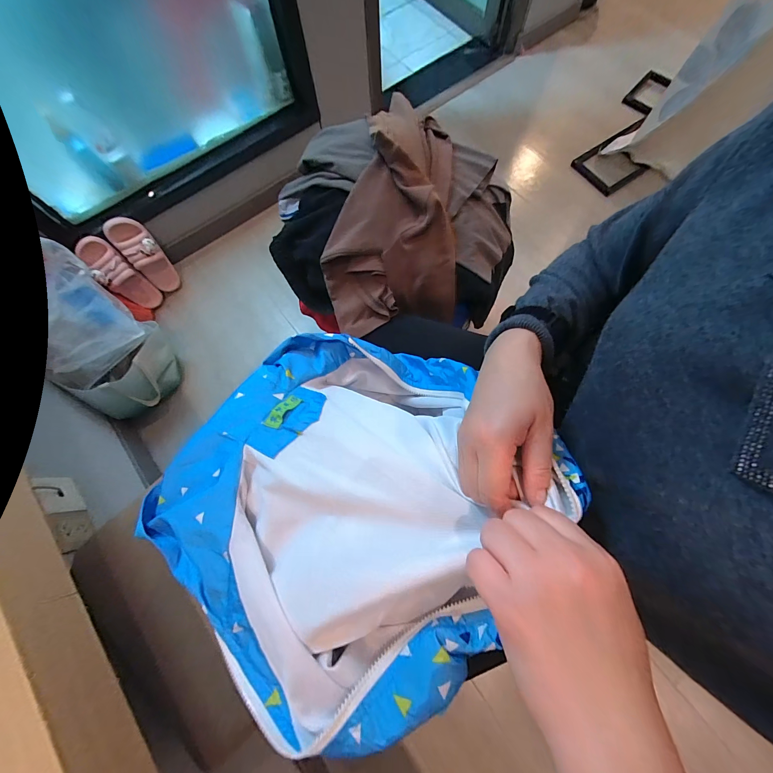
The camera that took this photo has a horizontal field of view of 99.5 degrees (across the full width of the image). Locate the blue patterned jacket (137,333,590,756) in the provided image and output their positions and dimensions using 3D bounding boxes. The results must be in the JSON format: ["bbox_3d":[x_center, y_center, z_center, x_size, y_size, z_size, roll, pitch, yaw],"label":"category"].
[{"bbox_3d":[-0.041,0.092,0.333,0.313,0.190,0.345,42,79,9],"label":"blue patterned jacket"}]

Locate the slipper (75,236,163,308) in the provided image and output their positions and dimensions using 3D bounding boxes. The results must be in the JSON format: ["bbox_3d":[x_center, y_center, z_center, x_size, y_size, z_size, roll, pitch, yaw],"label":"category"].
[{"bbox_3d":[-0.808,-0.334,1.002,0.092,0.241,0.080,-47,50,-11],"label":"slipper"}]

